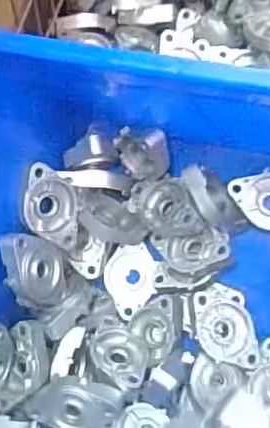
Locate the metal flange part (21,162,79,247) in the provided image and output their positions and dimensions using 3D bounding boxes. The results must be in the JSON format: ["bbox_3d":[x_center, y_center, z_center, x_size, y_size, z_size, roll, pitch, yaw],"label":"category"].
[{"bbox_3d":[-0.092,-0.008,0.669,0.071,0.030,0.080,10,89,-31],"label":"metal flange part"}]

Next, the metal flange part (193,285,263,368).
[{"bbox_3d":[0.098,0.120,0.675,0.060,0.022,0.092,-9,71,-3],"label":"metal flange part"}]

